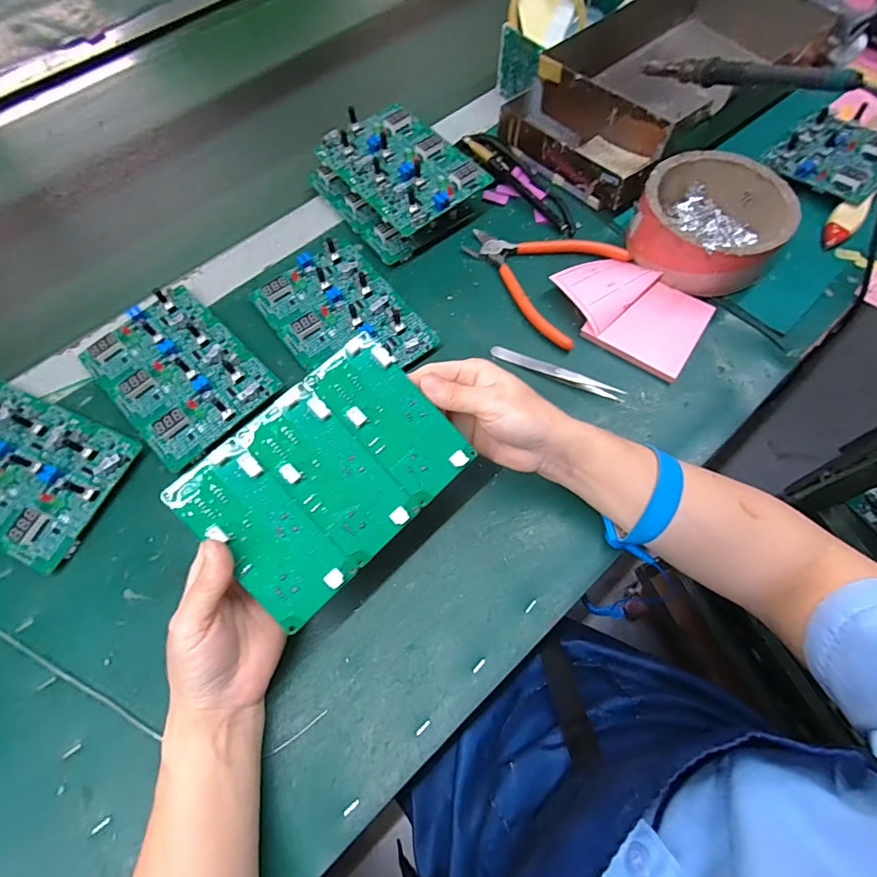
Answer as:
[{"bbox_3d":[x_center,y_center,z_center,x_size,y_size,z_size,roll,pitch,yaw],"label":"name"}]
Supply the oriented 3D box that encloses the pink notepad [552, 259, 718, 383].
[{"bbox_3d":[0.167,-0.116,0.402,0.124,0.021,0.089,35,71,15],"label":"pink notepad"}]

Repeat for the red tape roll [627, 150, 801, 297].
[{"bbox_3d":[0.240,-0.193,0.413,0.121,0.049,0.124,33,70,14],"label":"red tape roll"}]

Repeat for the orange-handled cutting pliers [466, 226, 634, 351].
[{"bbox_3d":[0.093,-0.160,0.431,0.141,0.011,0.118,38,72,16],"label":"orange-handled cutting pliers"}]

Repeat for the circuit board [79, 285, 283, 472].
[{"bbox_3d":[-0.215,-0.056,0.383,0.146,0.021,0.104,42,73,17],"label":"circuit board"}]

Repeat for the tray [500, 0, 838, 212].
[{"bbox_3d":[0.236,-0.379,0.490,0.334,0.074,0.181,-40,71,-15],"label":"tray"}]

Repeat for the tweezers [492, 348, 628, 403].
[{"bbox_3d":[0.098,-0.056,0.386,0.113,0.011,0.009,24,68,11],"label":"tweezers"}]

